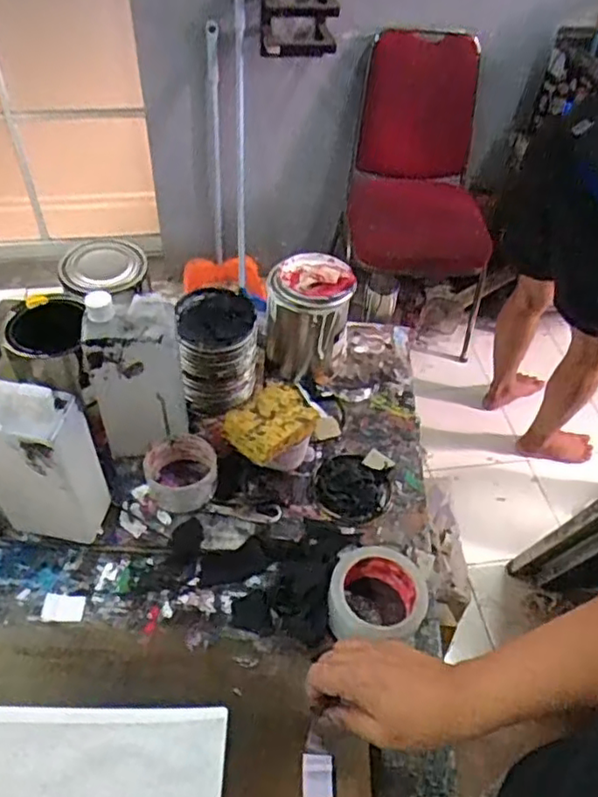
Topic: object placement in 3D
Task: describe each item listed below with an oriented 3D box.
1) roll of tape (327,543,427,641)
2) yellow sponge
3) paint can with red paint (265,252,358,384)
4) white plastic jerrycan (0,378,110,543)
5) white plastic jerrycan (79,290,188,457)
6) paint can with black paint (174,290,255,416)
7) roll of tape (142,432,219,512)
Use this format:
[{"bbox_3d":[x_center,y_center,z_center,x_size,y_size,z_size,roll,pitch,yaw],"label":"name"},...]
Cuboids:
[{"bbox_3d":[0.082,0.209,0.664,0.101,0.050,0.102,2,48,-2],"label":"roll of tape"},{"bbox_3d":[-0.030,0.025,0.740,0.073,0.032,0.099,36,54,26],"label":"yellow sponge"},{"bbox_3d":[0.014,-0.105,0.870,0.112,0.165,0.102,11,48,6],"label":"paint can with red paint"},{"bbox_3d":[-0.257,0.073,0.643,0.104,0.235,0.057,11,47,6],"label":"white plastic jerrycan"},{"bbox_3d":[-0.183,-0.025,0.712,0.104,0.206,0.062,-11,49,-14],"label":"white plastic jerrycan"},{"bbox_3d":[-0.102,-0.060,0.806,0.092,0.132,0.096,2,48,-2],"label":"paint can with black paint"},{"bbox_3d":[-0.137,0.090,0.746,0.082,0.056,0.082,2,48,-2],"label":"roll of tape"}]

